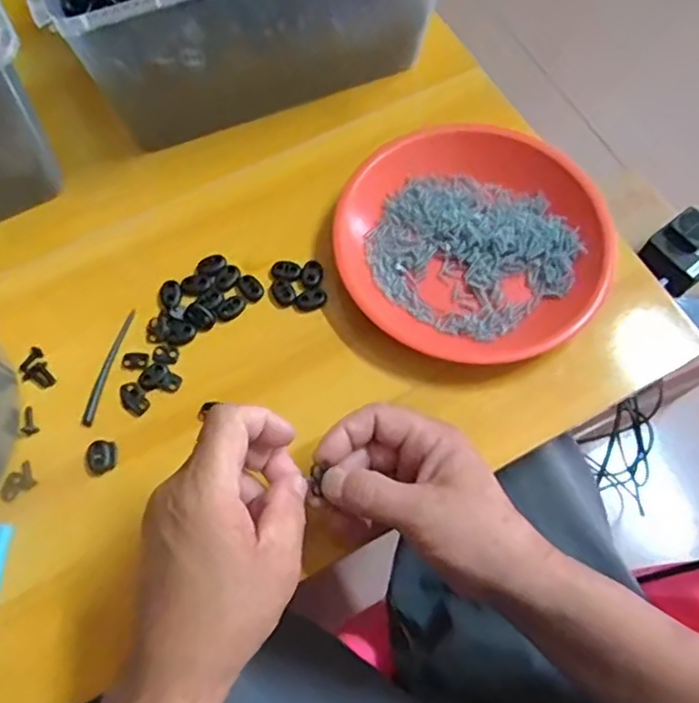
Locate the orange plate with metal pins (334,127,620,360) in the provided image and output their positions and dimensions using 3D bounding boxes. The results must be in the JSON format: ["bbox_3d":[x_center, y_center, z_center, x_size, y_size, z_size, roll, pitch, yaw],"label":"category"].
[{"bbox_3d":[0.090,-0.079,0.470,0.182,0.034,0.182,0,67,0],"label":"orange plate with metal pins"}]

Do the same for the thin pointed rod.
[{"bbox_3d":[-0.169,0.010,0.456,0.009,0.006,0.089,11,67,5],"label":"thin pointed rod"}]

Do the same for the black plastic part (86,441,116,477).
[{"bbox_3d":[-0.163,0.069,0.426,0.019,0.004,0.022,-14,67,-5],"label":"black plastic part"}]

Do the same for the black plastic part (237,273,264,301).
[{"bbox_3d":[-0.073,-0.047,0.473,0.015,0.004,0.021,-41,72,-16],"label":"black plastic part"}]

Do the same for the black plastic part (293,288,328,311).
[{"bbox_3d":[-0.028,-0.038,0.471,0.024,0.004,0.014,-24,68,-9],"label":"black plastic part"}]

